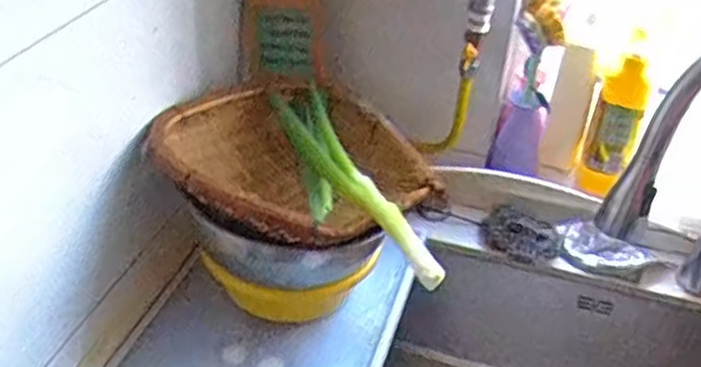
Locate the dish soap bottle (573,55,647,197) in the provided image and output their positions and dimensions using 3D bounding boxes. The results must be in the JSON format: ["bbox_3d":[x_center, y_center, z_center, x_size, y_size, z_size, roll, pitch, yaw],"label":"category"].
[{"bbox_3d":[0.340,-0.067,0.958,0.062,0.204,0.054,15,37,15],"label":"dish soap bottle"}]

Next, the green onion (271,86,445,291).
[{"bbox_3d":[-0.009,0.005,0.782,0.071,0.056,0.353,-10,38,-18],"label":"green onion"}]

